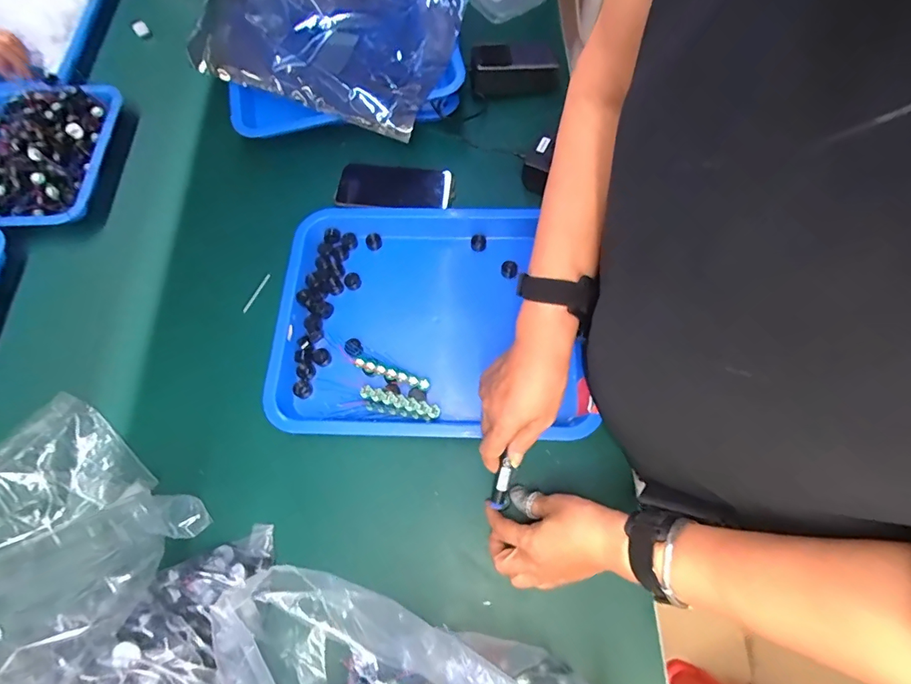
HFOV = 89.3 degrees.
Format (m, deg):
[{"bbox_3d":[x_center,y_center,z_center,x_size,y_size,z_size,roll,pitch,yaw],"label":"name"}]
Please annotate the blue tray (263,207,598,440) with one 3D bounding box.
[{"bbox_3d":[-0.029,-0.030,0.583,0.374,0.072,0.302,1,67,0],"label":"blue tray"}]

